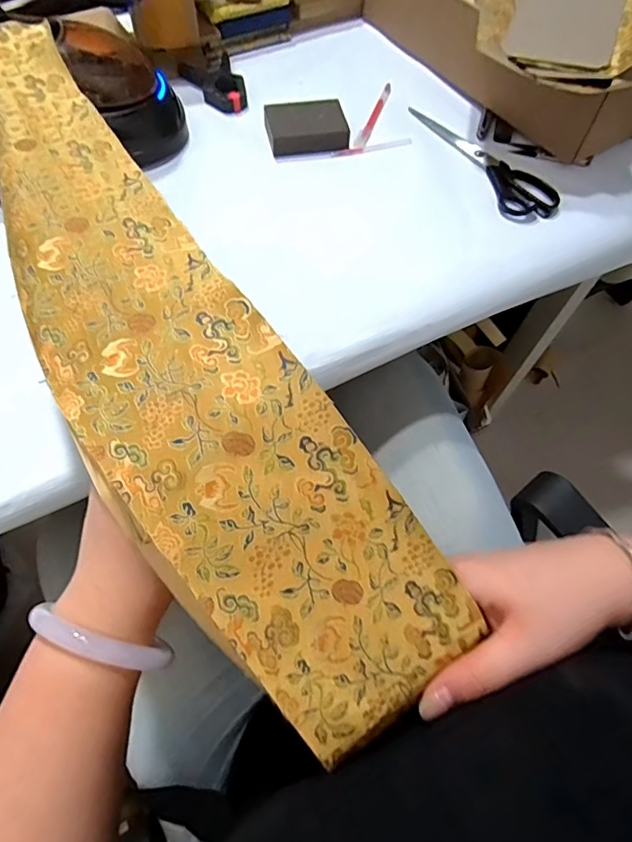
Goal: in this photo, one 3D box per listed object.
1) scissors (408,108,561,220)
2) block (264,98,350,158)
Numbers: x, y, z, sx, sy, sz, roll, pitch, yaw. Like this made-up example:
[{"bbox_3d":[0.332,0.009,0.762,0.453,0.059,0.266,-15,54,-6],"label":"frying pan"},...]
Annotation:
[{"bbox_3d":[0.196,-0.329,0.622,0.059,0.012,0.242,-36,70,-18],"label":"scissors"},{"bbox_3d":[-0.012,-0.375,0.633,0.100,0.025,0.070,-6,64,-5],"label":"block"}]

